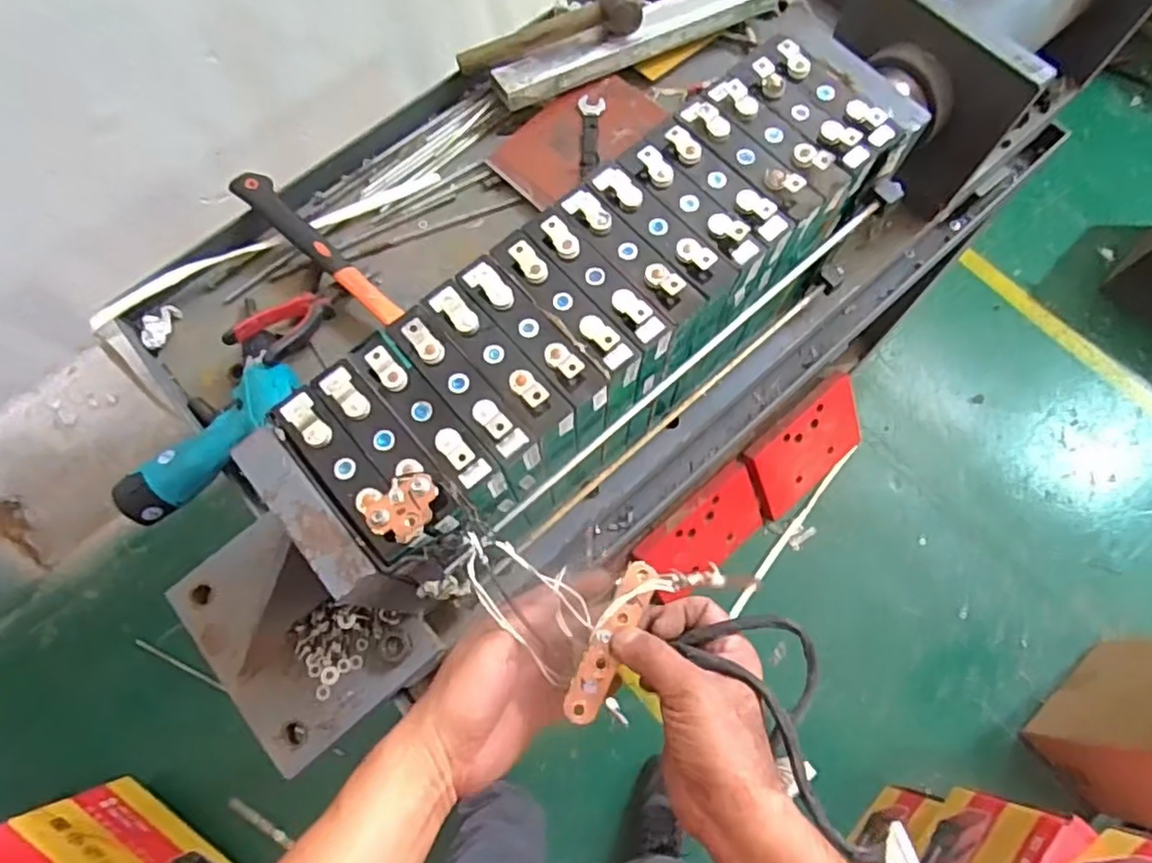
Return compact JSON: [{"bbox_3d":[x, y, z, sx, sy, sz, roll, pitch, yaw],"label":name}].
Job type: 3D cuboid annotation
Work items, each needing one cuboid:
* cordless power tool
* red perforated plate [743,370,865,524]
[{"bbox_3d":[-0.380,0.008,0.691,0.060,0.052,0.204,35,75,12],"label":"cordless power tool"},{"bbox_3d":[0.471,0.036,1.351,0.274,0.202,0.016,-36,32,-9],"label":"red perforated plate"}]

